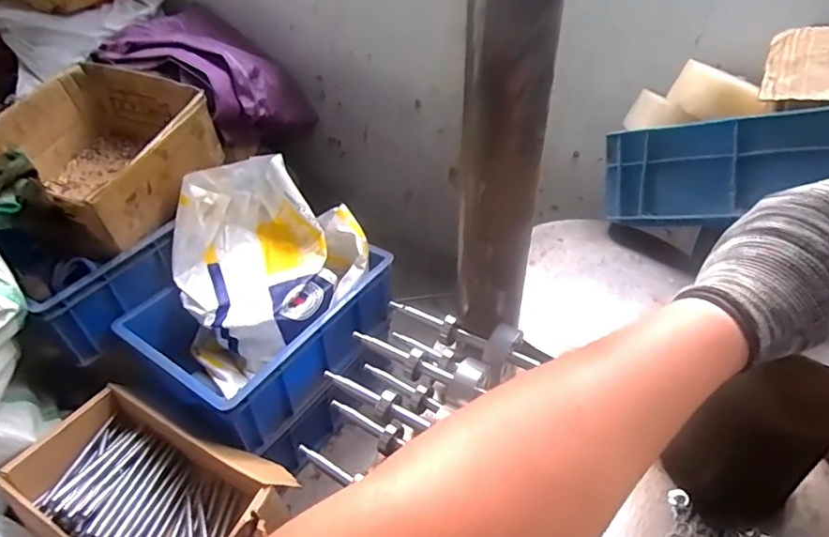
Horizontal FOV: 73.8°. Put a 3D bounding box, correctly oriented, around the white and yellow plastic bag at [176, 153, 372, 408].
[{"bbox_3d":[-0.259,-0.008,0.974,0.320,0.246,0.284,-26,47,-25],"label":"white and yellow plastic bag"}]

